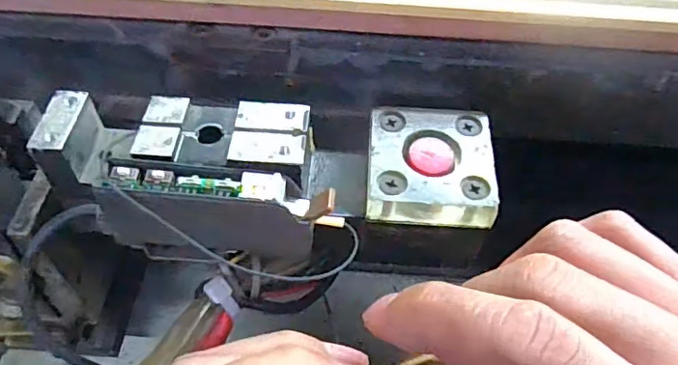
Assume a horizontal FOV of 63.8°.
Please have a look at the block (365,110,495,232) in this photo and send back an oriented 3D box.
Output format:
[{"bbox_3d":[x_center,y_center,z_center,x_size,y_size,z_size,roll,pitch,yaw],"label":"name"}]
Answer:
[{"bbox_3d":[0.030,-0.006,0.182,0.040,0.014,0.038,5,52,1],"label":"block"}]

